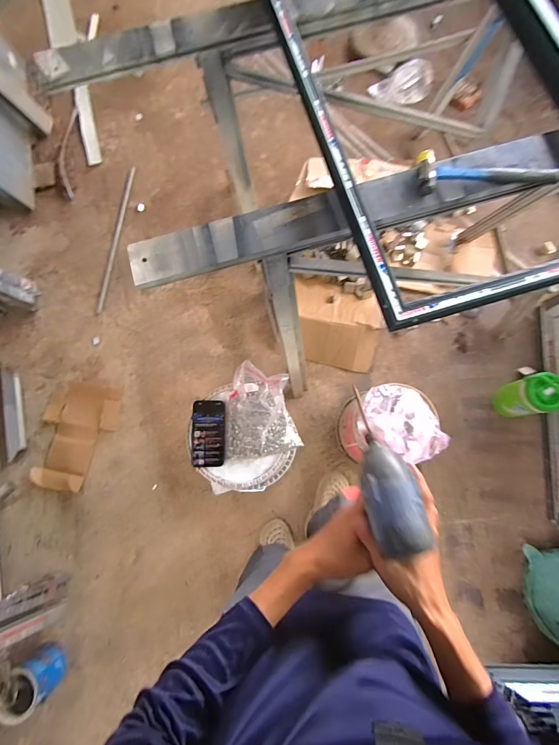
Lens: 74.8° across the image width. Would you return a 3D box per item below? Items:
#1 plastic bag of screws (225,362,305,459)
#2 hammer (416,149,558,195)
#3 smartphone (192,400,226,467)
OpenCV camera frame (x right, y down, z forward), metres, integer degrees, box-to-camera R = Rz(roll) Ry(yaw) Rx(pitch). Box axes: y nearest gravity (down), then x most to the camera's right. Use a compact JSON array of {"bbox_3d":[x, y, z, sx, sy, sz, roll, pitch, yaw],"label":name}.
[{"bbox_3d":[-0.046,0.091,0.892,0.171,0.053,0.218,-5,77,1],"label":"plastic bag of screws"},{"bbox_3d":[0.449,-0.442,0.793,0.299,0.032,0.084,-4,77,2],"label":"hammer"},{"bbox_3d":[-0.172,0.148,0.895,0.078,0.010,0.158,1,80,-15],"label":"smartphone"}]

